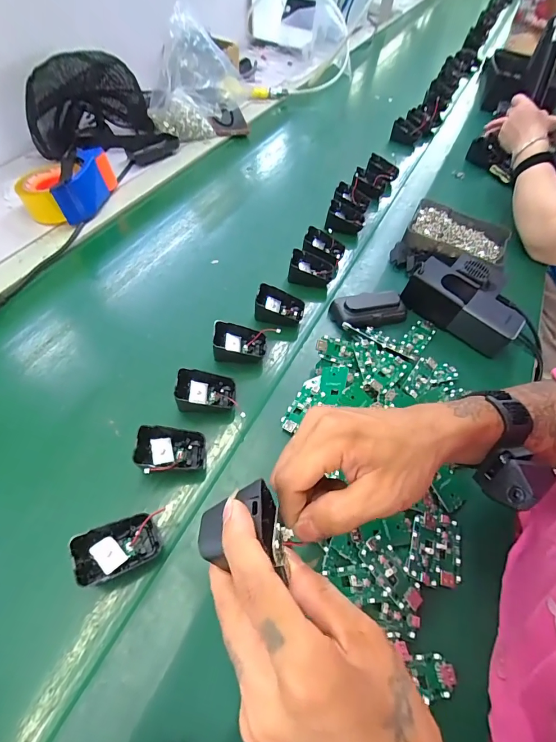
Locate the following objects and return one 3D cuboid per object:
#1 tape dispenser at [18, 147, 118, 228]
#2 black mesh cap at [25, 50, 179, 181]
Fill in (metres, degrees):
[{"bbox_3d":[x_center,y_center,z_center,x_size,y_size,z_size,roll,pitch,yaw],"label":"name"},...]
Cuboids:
[{"bbox_3d":[-0.354,-0.308,0.624,0.110,0.071,0.134,12,54,4],"label":"tape dispenser"},{"bbox_3d":[-0.349,-0.500,0.721,0.239,0.129,0.194,-26,60,-22],"label":"black mesh cap"}]

